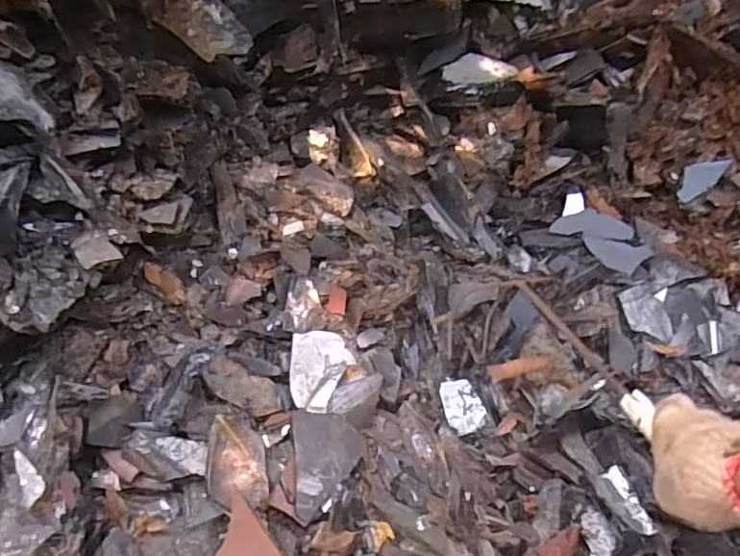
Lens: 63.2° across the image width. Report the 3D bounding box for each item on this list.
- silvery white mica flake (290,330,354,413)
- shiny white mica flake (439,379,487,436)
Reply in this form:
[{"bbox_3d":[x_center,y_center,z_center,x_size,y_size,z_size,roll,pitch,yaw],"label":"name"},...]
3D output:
[{"bbox_3d":[-0.056,0.106,0.685,0.068,0.009,0.090,6,70,-13],"label":"silvery white mica flake"},{"bbox_3d":[0.111,0.152,0.715,0.044,0.004,0.062,-17,71,5],"label":"shiny white mica flake"}]

